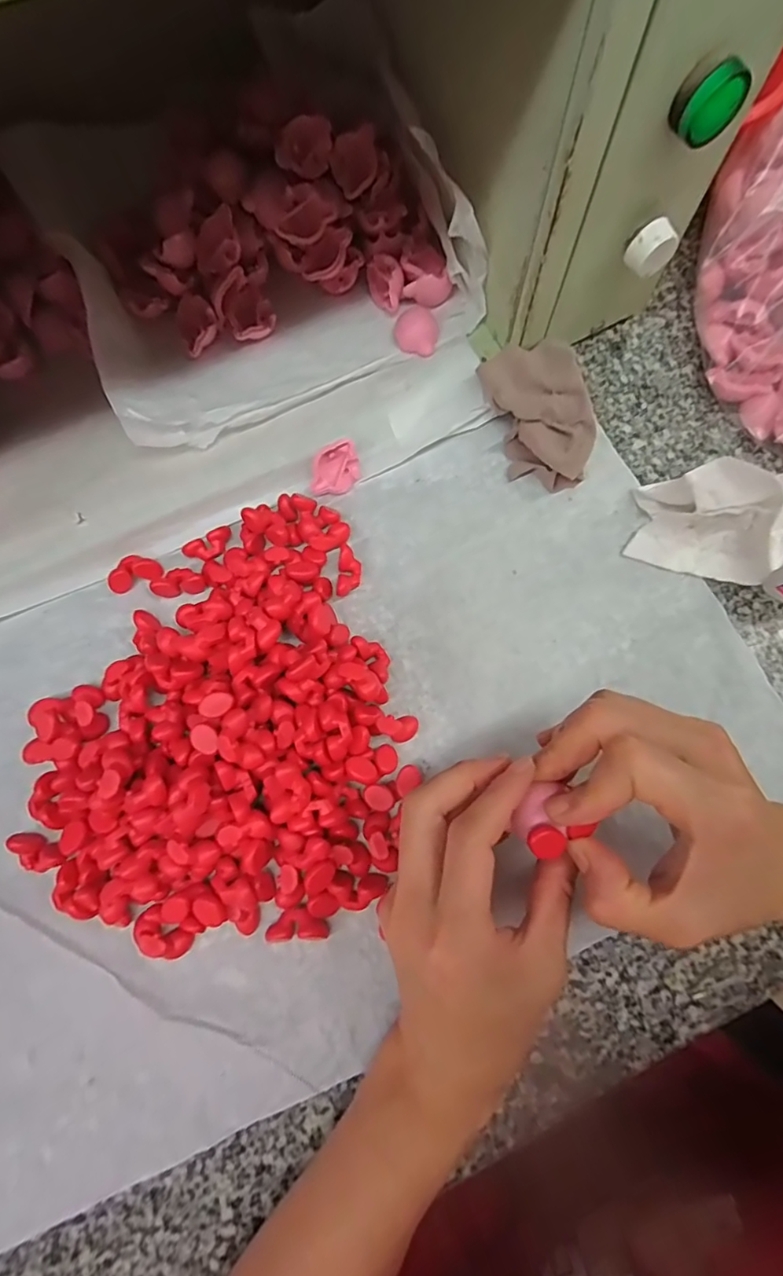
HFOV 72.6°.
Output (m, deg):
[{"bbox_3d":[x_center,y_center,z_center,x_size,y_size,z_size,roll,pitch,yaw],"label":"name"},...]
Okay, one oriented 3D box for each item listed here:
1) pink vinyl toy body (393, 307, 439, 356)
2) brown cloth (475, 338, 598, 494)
[{"bbox_3d":[0.016,-0.198,0.344,0.027,0.011,0.027,0,78,-1],"label":"pink vinyl toy body"},{"bbox_3d":[0.092,-0.139,0.330,0.056,0.037,0.088,-18,79,-5],"label":"brown cloth"}]

